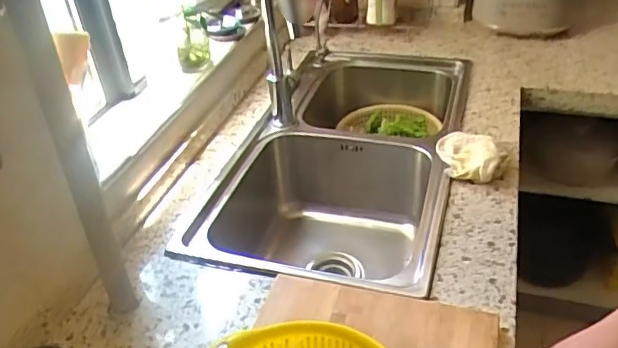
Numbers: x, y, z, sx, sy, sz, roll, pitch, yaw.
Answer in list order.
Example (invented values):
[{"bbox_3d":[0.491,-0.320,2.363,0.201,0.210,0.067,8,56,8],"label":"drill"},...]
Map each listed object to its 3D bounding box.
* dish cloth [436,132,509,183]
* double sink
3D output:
[{"bbox_3d":[0.285,-0.041,0.983,0.107,0.047,0.152,-7,36,-2],"label":"dish cloth"},{"bbox_3d":[0.072,-0.003,1.172,0.433,0.244,0.820,7,38,16],"label":"double sink"}]

